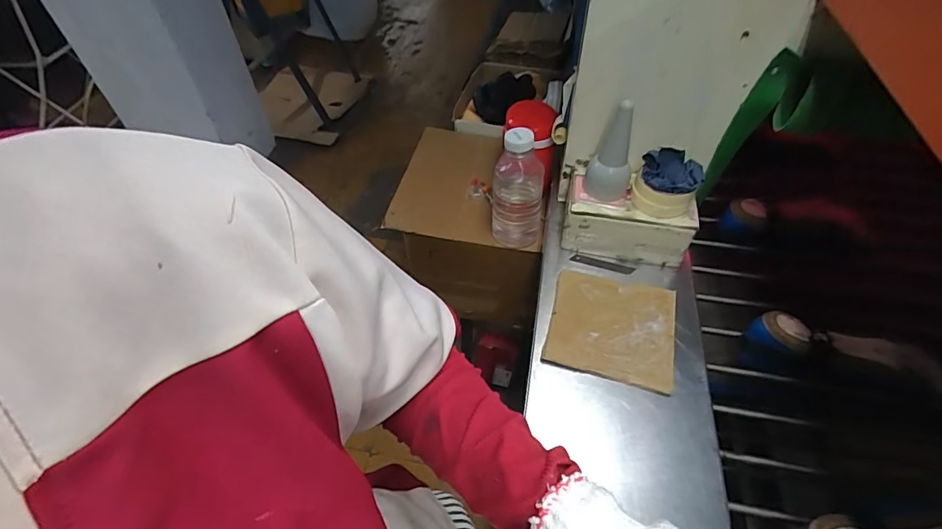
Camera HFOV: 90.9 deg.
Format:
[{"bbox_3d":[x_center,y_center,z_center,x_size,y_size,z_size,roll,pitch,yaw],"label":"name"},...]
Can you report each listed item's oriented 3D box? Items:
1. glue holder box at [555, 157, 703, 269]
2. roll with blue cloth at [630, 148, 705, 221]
[{"bbox_3d":[0.250,-0.090,0.753,0.200,0.094,0.126,9,49,7],"label":"glue holder box"},{"bbox_3d":[0.291,-0.124,0.687,0.086,0.080,0.074,21,51,17],"label":"roll with blue cloth"}]

